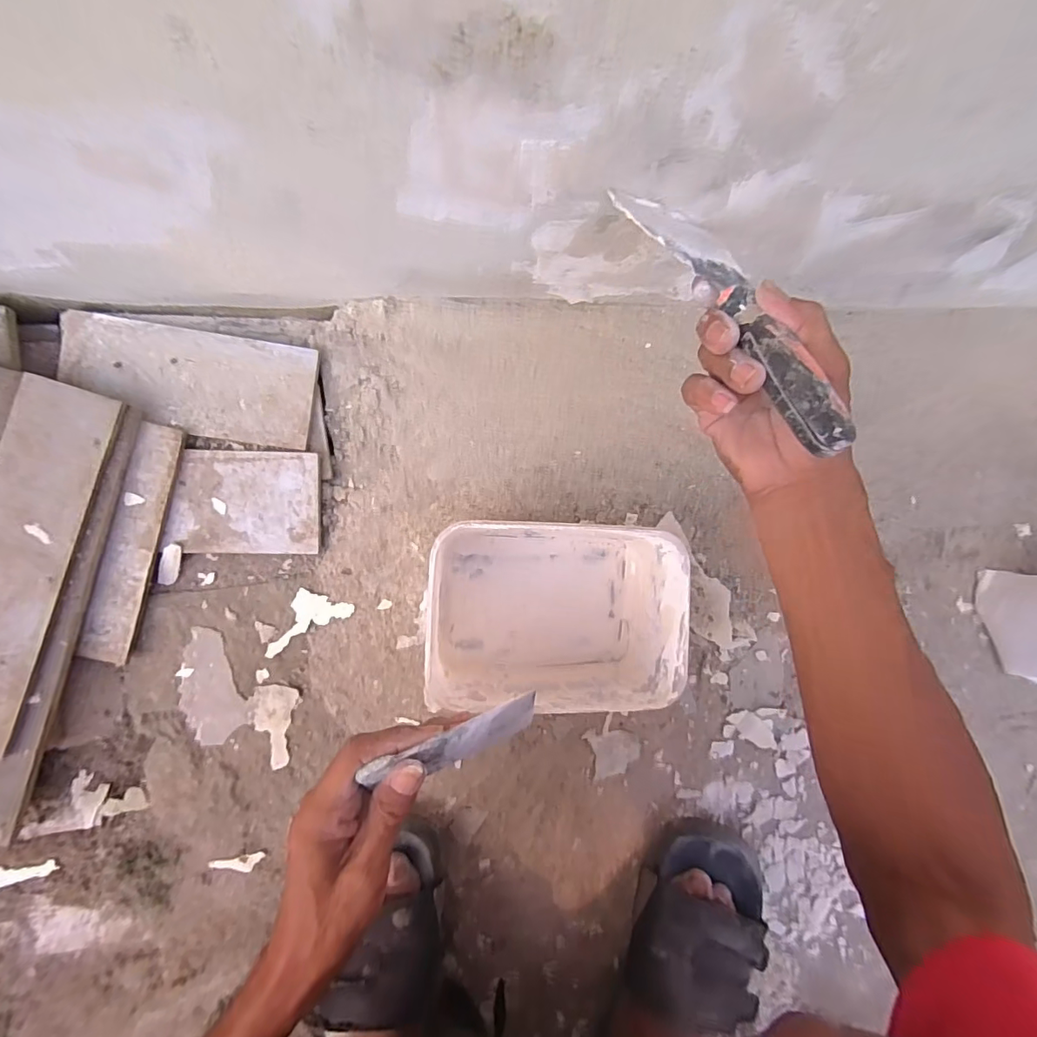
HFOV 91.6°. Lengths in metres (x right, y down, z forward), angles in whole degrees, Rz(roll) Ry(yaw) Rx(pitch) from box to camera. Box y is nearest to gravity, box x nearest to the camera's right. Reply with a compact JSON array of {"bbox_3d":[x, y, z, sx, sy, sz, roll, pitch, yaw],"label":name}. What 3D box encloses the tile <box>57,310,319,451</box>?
[{"bbox_3d":[-0.269,-0.113,0.411,0.193,0.004,0.084,8,87,-8],"label":"tile"}]

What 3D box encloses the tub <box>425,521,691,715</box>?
[{"bbox_3d":[0.027,0.074,0.411,0.188,0.086,0.133,1,88,-8],"label":"tub"}]

